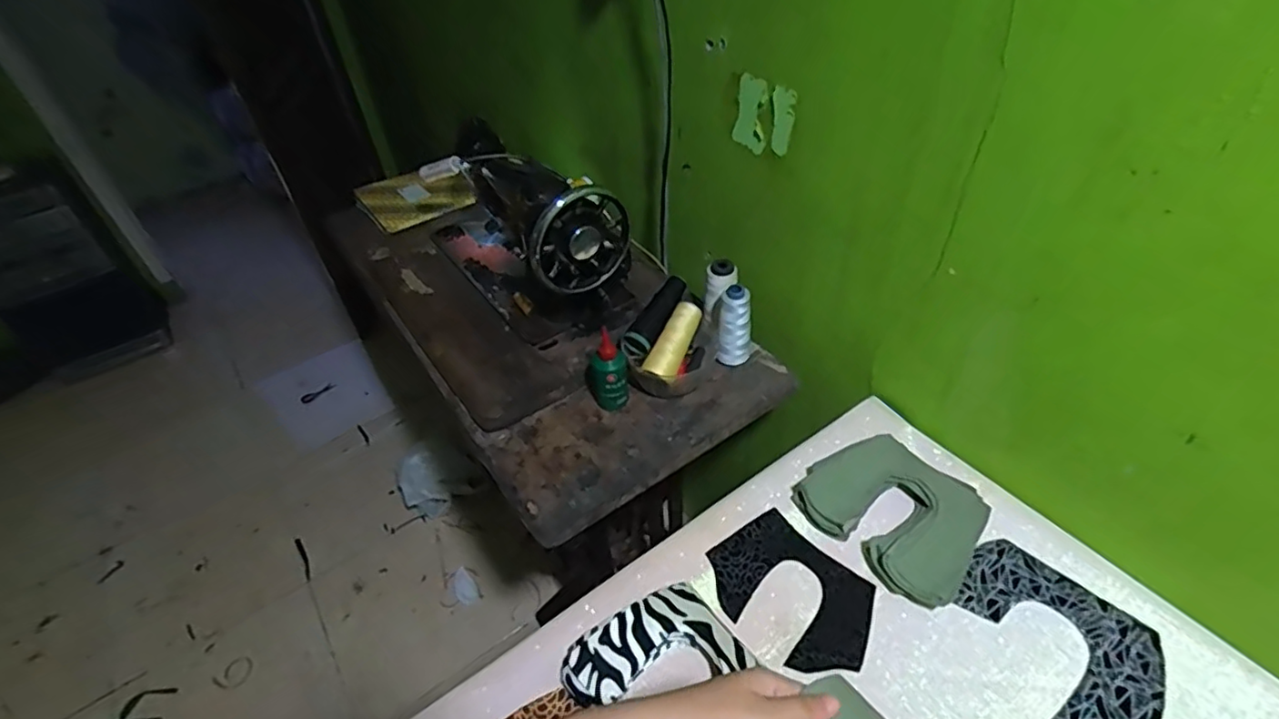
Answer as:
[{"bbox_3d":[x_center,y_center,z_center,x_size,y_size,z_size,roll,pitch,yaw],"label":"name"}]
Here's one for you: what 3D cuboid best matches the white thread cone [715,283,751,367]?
[{"bbox_3d":[0.124,-0.040,0.799,0.038,0.116,0.036,7,45,12],"label":"white thread cone"}]

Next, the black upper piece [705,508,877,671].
[{"bbox_3d":[0.148,0.224,0.601,0.156,0.008,0.113,35,57,29],"label":"black upper piece"}]

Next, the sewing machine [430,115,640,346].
[{"bbox_3d":[-0.181,-0.206,0.912,0.156,0.215,0.376,-29,49,-24],"label":"sewing machine"}]

